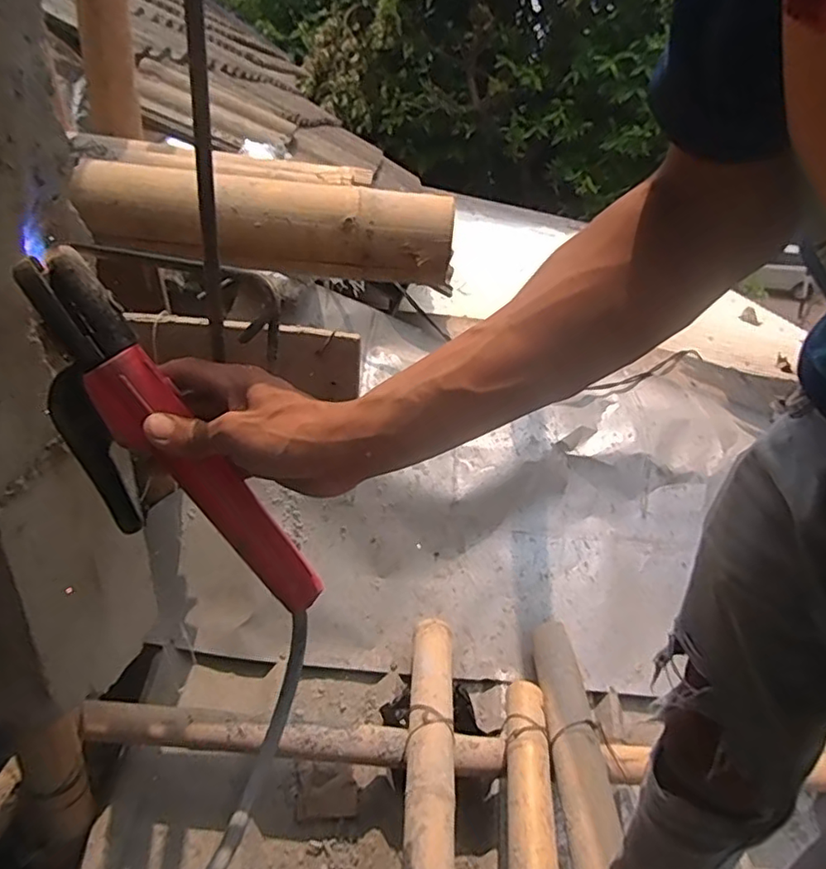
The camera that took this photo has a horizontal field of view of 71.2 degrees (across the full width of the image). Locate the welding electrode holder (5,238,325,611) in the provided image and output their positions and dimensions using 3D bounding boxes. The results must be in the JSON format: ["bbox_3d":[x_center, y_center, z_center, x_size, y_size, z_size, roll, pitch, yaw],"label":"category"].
[{"bbox_3d":[-0.152,0.024,0.356,0.070,0.263,0.040,-25,25,16],"label":"welding electrode holder"}]

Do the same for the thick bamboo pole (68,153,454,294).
[{"bbox_3d":[-0.159,-0.243,0.656,0.407,0.094,0.095,3,29,-7],"label":"thick bamboo pole"}]

